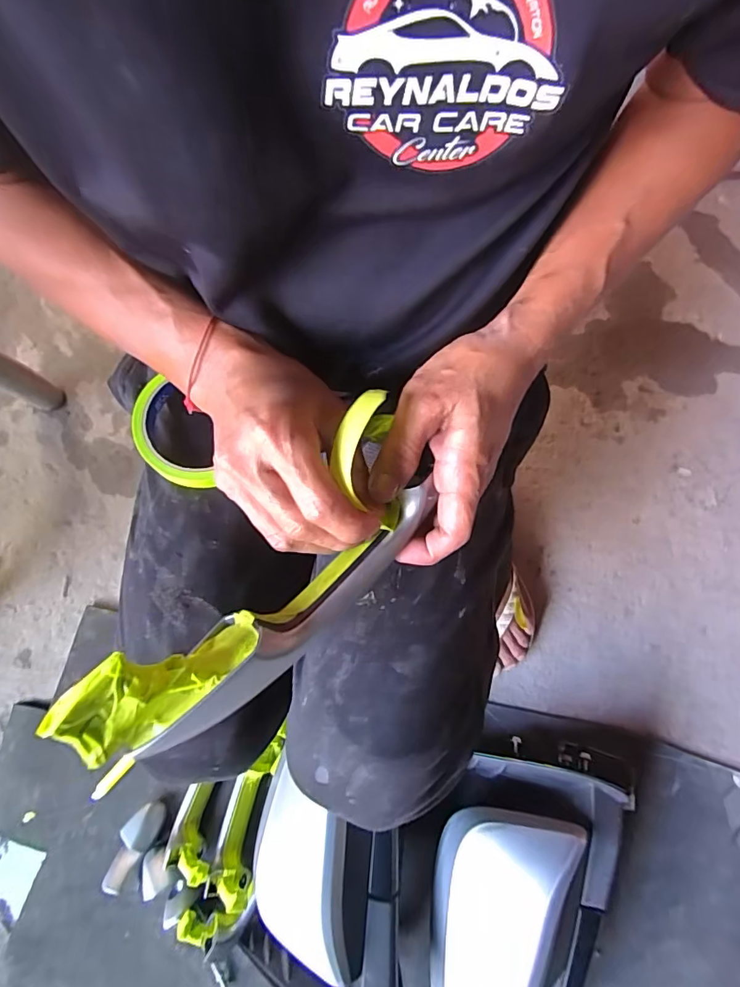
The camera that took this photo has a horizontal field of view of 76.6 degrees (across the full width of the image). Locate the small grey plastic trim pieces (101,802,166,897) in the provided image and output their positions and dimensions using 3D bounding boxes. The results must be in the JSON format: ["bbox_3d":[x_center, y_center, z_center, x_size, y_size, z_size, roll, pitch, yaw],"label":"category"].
[{"bbox_3d":[-0.296,0.437,0.584,0.040,0.037,0.099,34,76,10],"label":"small grey plastic trim pieces"}]

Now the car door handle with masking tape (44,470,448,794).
[{"bbox_3d":[-0.041,0.060,0.242,0.210,0.044,0.046,-31,74,-26],"label":"car door handle with masking tape"}]

